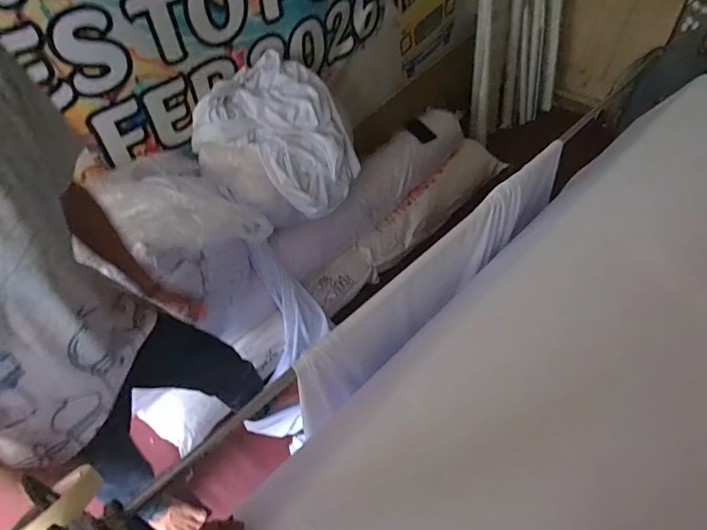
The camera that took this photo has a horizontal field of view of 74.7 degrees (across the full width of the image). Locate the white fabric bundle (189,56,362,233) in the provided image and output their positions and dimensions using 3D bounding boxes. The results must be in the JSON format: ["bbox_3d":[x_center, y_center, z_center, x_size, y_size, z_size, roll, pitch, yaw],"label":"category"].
[{"bbox_3d":[-0.234,-0.387,1.510,0.432,0.341,0.421,-1,48,1],"label":"white fabric bundle"}]

